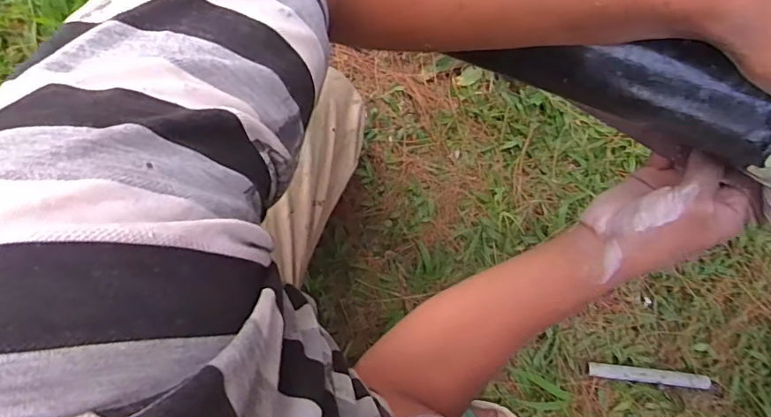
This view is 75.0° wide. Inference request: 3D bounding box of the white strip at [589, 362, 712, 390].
[{"bbox_3d":[0.400,0.254,0.761,0.176,0.013,0.021,7,89,-1],"label":"white strip"}]

